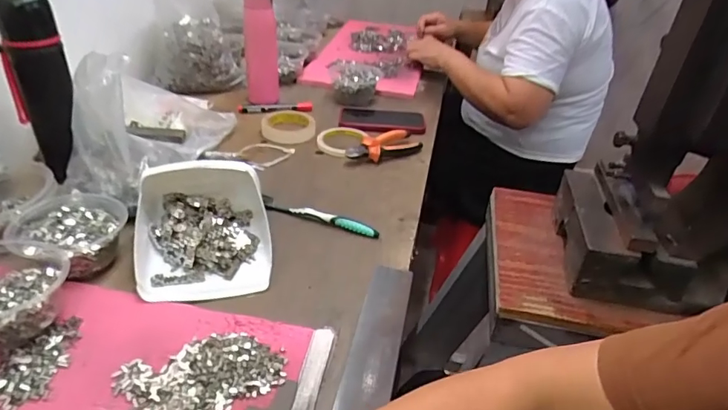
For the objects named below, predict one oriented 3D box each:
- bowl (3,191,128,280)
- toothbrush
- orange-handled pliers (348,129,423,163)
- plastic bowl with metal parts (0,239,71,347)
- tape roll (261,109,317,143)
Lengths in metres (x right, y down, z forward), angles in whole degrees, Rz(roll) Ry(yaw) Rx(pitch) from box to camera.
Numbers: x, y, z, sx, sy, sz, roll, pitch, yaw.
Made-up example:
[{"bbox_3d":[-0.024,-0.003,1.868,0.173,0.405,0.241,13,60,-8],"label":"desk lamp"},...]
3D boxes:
[{"bbox_3d":[-0.340,0.034,0.568,0.119,0.047,0.111,-26,46,-38],"label":"bowl"},{"bbox_3d":[-0.063,0.014,0.677,0.175,0.021,0.015,16,35,14],"label":"toothbrush"},{"bbox_3d":[0.033,-0.100,0.849,0.141,0.028,0.056,-16,40,-29],"label":"orange-handled pliers"},{"bbox_3d":[-0.357,0.084,0.476,0.124,0.061,0.116,4,34,-3],"label":"plastic bowl with metal parts"},{"bbox_3d":[-0.141,-0.150,0.906,0.096,0.018,0.113,-3,35,-13],"label":"tape roll"}]

